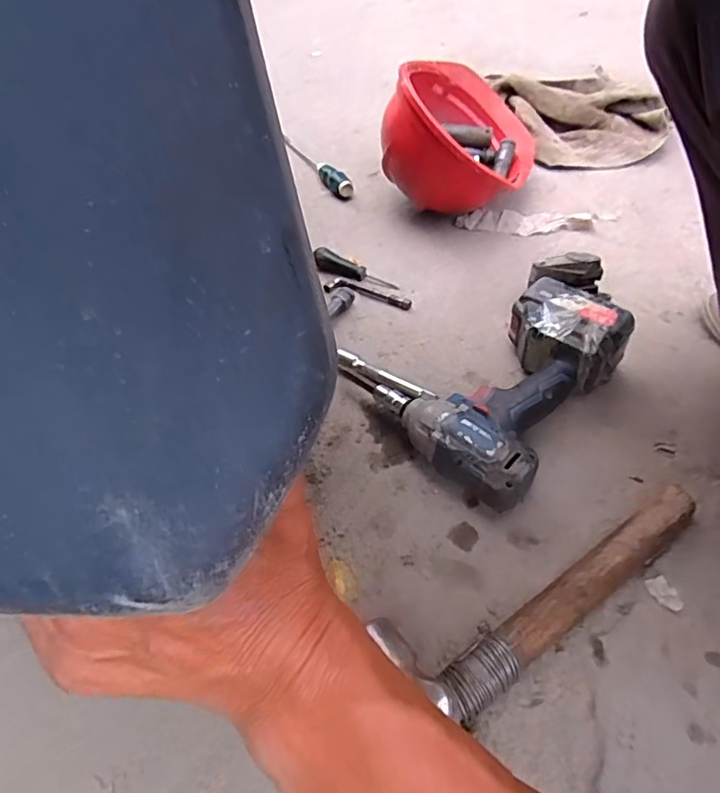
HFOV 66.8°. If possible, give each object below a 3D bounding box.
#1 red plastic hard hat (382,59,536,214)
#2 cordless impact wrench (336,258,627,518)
[{"bbox_3d":[0.150,-0.374,0.795,0.194,0.180,0.257,11,50,14],"label":"red plastic hard hat"},{"bbox_3d":[0.148,-0.048,0.574,0.210,0.080,0.299,33,58,28],"label":"cordless impact wrench"}]

